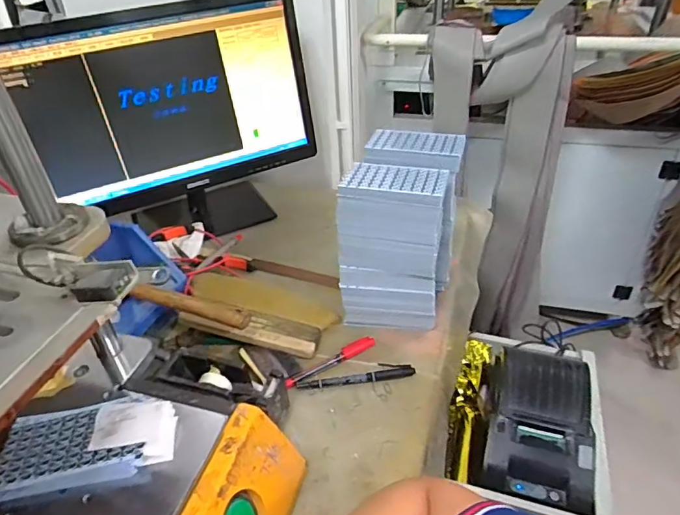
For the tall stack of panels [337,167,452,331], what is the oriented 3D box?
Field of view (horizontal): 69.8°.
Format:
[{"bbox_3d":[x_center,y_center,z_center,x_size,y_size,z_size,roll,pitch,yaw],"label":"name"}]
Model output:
[{"bbox_3d":[0.068,-0.009,0.610,0.130,0.200,0.086,5,37,10],"label":"tall stack of panels"}]

